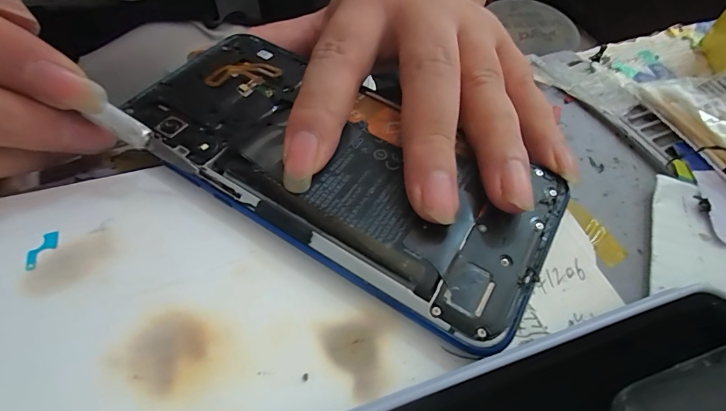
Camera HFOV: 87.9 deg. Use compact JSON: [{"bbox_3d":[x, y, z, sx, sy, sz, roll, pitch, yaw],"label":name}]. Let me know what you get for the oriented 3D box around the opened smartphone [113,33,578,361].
[{"bbox_3d":[-0.012,-0.019,0.135,0.156,0.009,0.074,33,61,18],"label":"opened smartphone"}]

